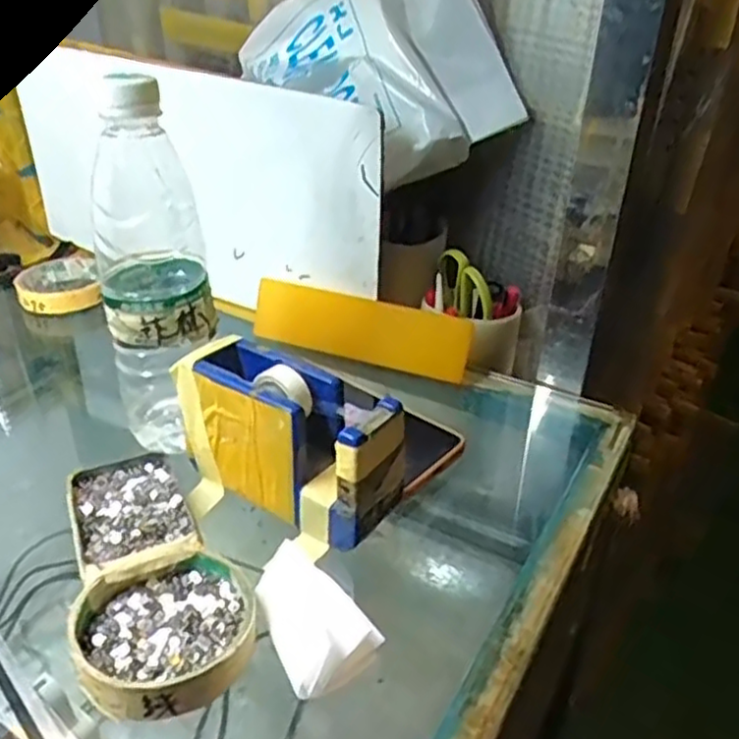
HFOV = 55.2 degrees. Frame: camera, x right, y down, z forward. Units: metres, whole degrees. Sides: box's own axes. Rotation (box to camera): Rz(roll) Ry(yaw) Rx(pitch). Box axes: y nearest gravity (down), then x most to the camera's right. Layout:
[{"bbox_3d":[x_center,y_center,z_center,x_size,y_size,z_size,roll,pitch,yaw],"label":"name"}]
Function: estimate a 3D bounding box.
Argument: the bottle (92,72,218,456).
[{"bbox_3d":[-0.129,-0.055,0.430,0.058,0.225,0.063,-7,31,-13],"label":"bottle"}]

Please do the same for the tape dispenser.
[{"bbox_3d":[-0.044,0.041,0.400,0.143,0.075,0.060,17,35,25],"label":"tape dispenser"}]

